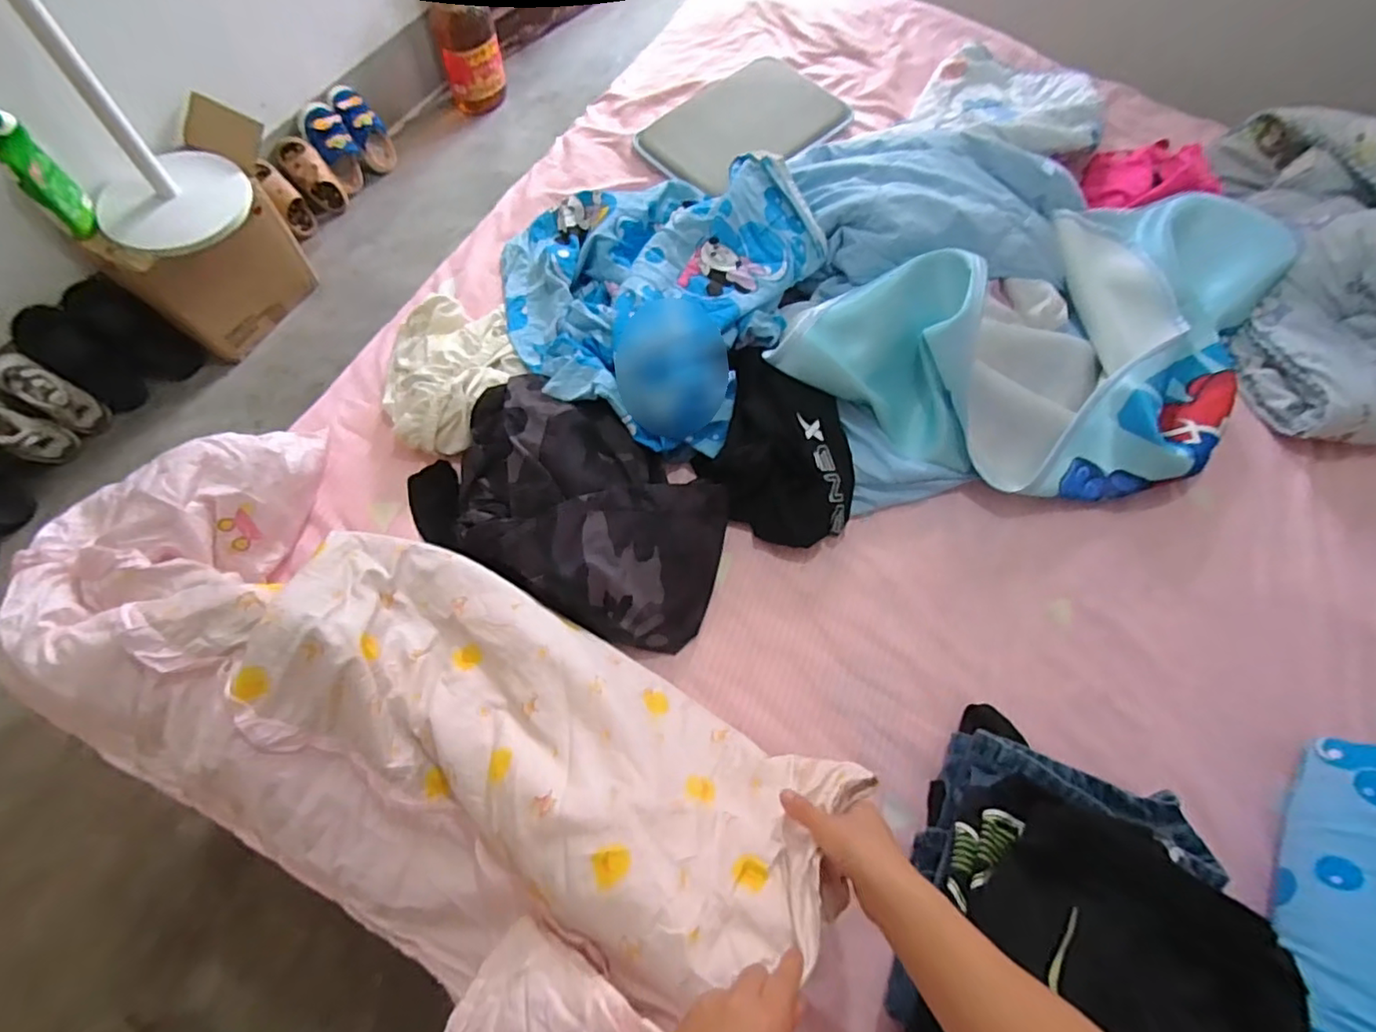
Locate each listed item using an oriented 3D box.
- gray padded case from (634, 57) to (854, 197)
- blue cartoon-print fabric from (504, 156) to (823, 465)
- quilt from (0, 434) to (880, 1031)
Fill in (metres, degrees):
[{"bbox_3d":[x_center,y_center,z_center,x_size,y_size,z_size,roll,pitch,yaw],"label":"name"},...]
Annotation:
[{"bbox_3d":[0.099,-0.705,1.128,0.356,0.023,0.234,-42,75,-17],"label":"gray padded case"},{"bbox_3d":[-0.075,-0.349,0.893,0.448,0.112,0.465,27,69,9],"label":"blue cartoon-print fabric"},{"bbox_3d":[-0.307,0.202,0.636,0.864,0.214,0.362,23,68,16],"label":"quilt"}]

